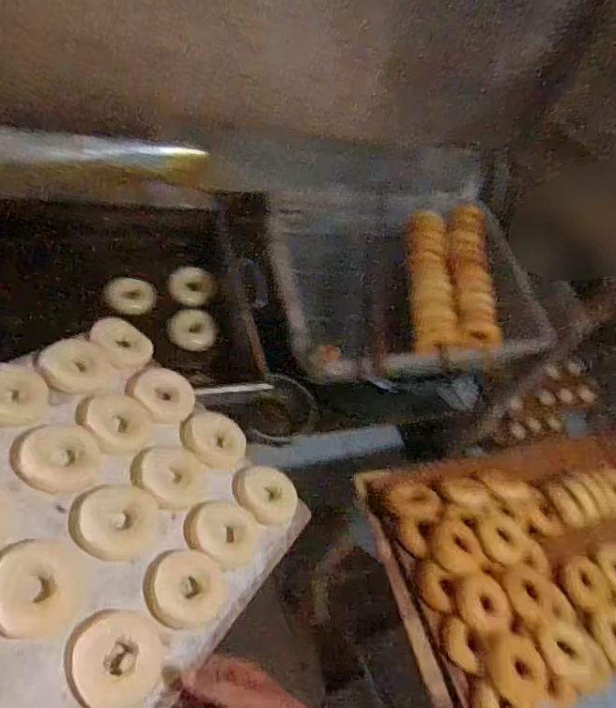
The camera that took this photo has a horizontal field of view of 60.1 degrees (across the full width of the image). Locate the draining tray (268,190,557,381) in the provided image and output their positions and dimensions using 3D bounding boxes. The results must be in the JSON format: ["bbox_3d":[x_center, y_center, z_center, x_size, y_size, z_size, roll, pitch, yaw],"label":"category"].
[{"bbox_3d":[0.235,-0.159,1.191,0.604,0.412,0.130,-6,12,-5],"label":"draining tray"}]

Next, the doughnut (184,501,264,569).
[{"bbox_3d":[-0.107,0.228,0.671,0.091,0.023,0.085,37,35,-2],"label":"doughnut"}]

